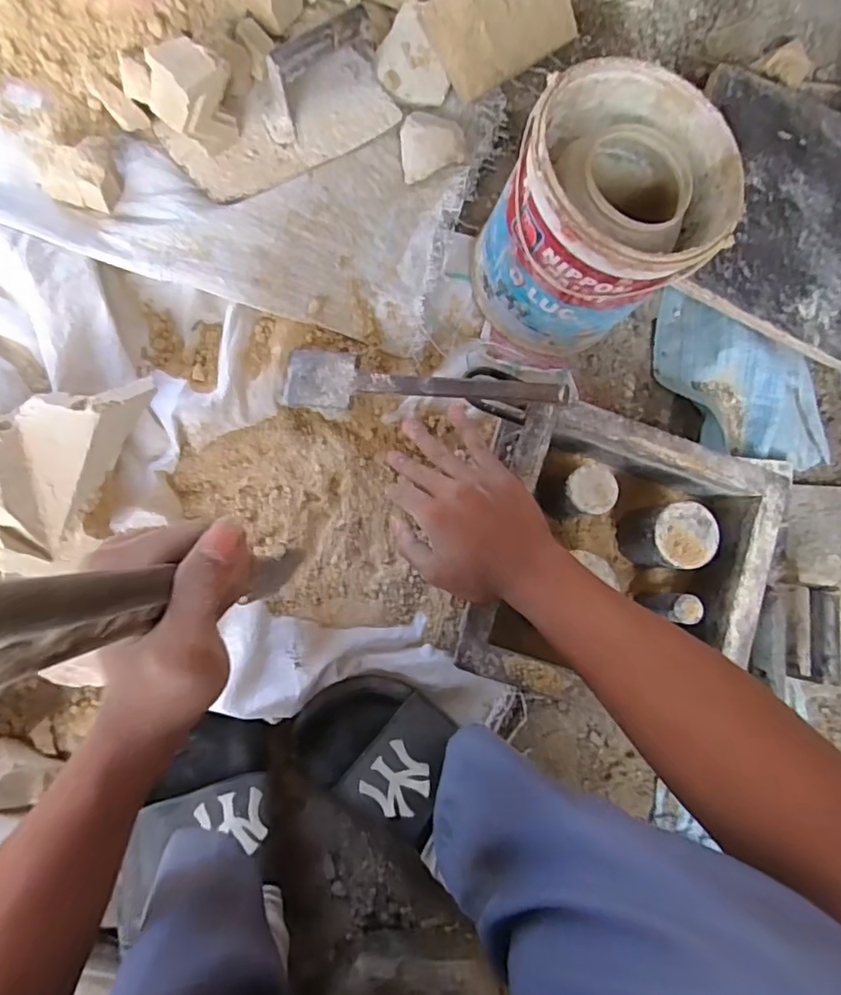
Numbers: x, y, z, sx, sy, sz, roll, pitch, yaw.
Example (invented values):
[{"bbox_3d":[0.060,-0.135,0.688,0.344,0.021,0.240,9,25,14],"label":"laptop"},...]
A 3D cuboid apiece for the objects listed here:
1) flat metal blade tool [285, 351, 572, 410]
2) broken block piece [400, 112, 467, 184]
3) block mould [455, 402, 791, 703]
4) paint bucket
[{"bbox_3d":[-0.007,-0.105,0.517,0.277,0.012,0.054,7,83,24],"label":"flat metal blade tool"},{"bbox_3d":[0.012,-0.383,0.600,0.067,0.034,0.056,-18,86,-12],"label":"broken block piece"},{"bbox_3d":[0.173,0.062,0.525,0.239,0.112,0.239,18,80,-8],"label":"block mould"},{"bbox_3d":[0.160,-0.258,0.534,0.184,0.184,0.177,1,83,-10],"label":"paint bucket"}]

